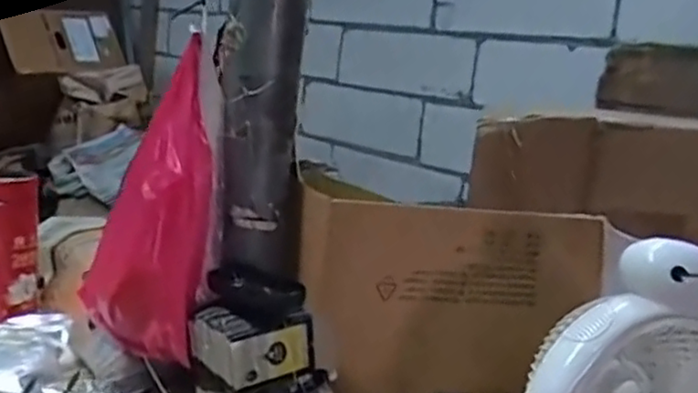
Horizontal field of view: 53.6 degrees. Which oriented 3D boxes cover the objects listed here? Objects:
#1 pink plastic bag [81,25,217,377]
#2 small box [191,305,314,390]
[{"bbox_3d":[-0.211,0.010,0.747,0.133,0.298,0.140,3,12,-21],"label":"pink plastic bag"},{"bbox_3d":[-0.097,0.144,0.703,0.099,0.054,0.091,-1,14,-37],"label":"small box"}]

